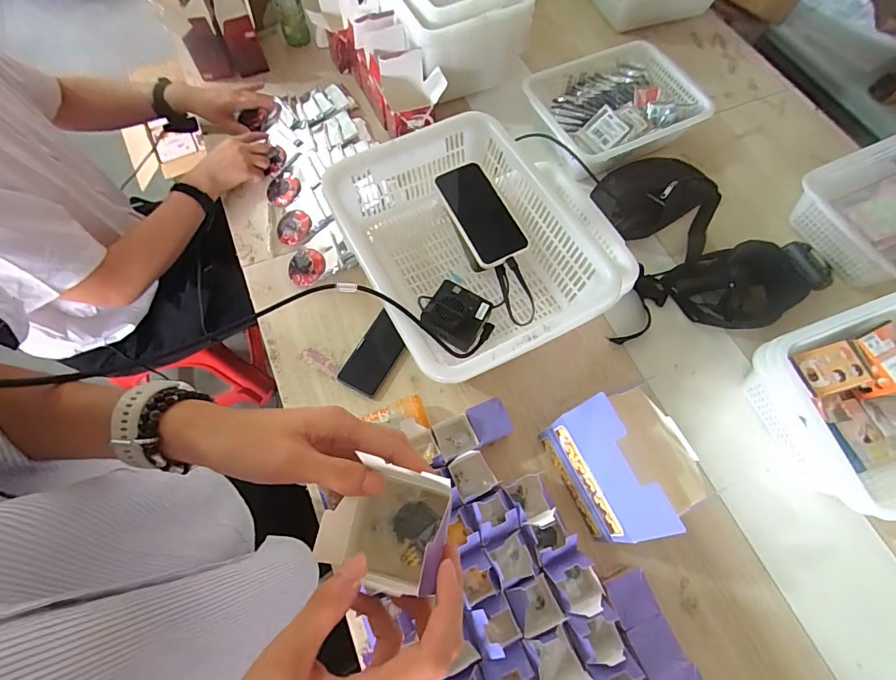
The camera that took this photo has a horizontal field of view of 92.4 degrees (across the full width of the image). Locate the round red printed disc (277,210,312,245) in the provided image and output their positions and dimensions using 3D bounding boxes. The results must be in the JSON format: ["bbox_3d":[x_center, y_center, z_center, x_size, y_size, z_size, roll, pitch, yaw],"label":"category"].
[{"bbox_3d":[-0.305,-0.223,0.853,0.071,0.011,0.071,-2,78,8],"label":"round red printed disc"}]

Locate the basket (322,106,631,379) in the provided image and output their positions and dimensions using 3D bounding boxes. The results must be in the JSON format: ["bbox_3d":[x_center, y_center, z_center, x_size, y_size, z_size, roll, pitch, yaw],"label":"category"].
[{"bbox_3d":[0.019,-0.119,0.589,0.258,0.119,0.345,-23,69,-12],"label":"basket"}]

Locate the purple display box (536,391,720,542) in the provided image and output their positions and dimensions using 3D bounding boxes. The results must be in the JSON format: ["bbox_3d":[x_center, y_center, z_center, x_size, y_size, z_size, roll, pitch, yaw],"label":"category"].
[{"bbox_3d":[0.249,0.171,0.609,0.134,0.203,0.171,-23,69,-12],"label":"purple display box"}]

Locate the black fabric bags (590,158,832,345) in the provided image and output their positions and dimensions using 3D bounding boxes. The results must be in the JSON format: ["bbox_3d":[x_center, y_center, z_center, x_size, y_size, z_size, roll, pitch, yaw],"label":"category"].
[{"bbox_3d":[0.509,-0.197,0.854,0.415,0.058,0.392,-2,66,-3],"label":"black fabric bags"}]

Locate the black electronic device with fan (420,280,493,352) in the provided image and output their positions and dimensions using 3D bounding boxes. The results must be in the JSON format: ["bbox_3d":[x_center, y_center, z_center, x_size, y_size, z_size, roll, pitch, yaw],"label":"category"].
[{"bbox_3d":[0.010,-0.029,0.572,0.081,0.048,0.089,31,69,11],"label":"black electronic device with fan"}]

